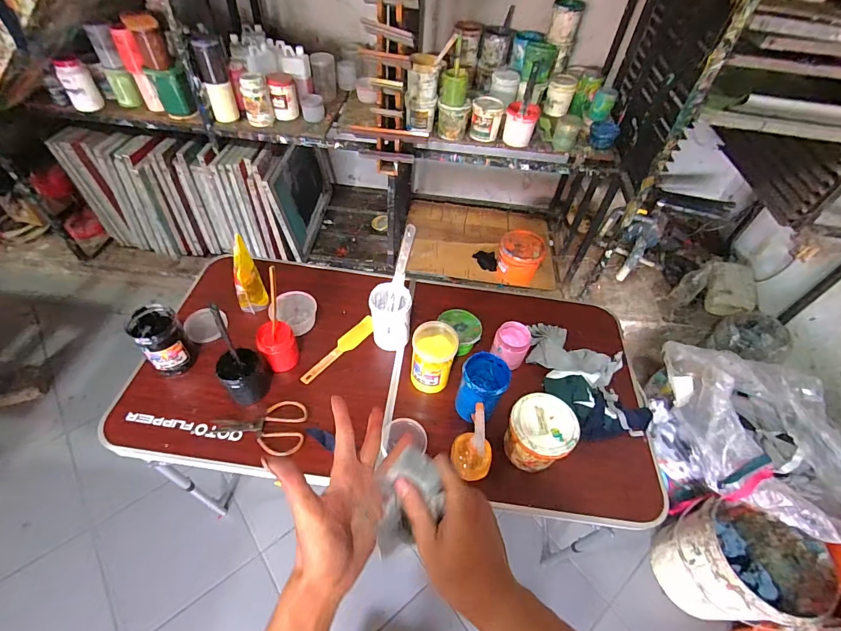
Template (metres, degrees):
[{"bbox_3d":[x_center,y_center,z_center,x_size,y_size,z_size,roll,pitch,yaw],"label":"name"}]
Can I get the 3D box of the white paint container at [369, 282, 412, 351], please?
[{"bbox_3d":[-0.074,0.004,0.971,0.098,0.131,0.108,1,50,-5],"label":"white paint container"}]

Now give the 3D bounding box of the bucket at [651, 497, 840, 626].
[{"bbox_3d":[0.937,0.752,1.203,0.287,0.340,0.306,-5,51,-9],"label":"bucket"}]

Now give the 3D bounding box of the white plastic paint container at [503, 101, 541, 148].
[{"bbox_3d":[0.390,-0.745,1.547,0.123,0.128,0.133,16,51,8],"label":"white plastic paint container"}]

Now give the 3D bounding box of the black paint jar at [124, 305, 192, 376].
[{"bbox_3d":[-0.578,0.060,0.890,0.089,0.152,0.095,3,50,-3],"label":"black paint jar"}]

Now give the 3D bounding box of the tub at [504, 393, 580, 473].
[{"bbox_3d":[0.238,0.247,0.814,0.122,0.129,0.120,3,50,-3],"label":"tub"}]

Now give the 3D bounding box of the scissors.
[{"bbox_3d":[-0.344,0.243,0.852,0.187,0.014,0.117,0,50,-5],"label":"scissors"}]

